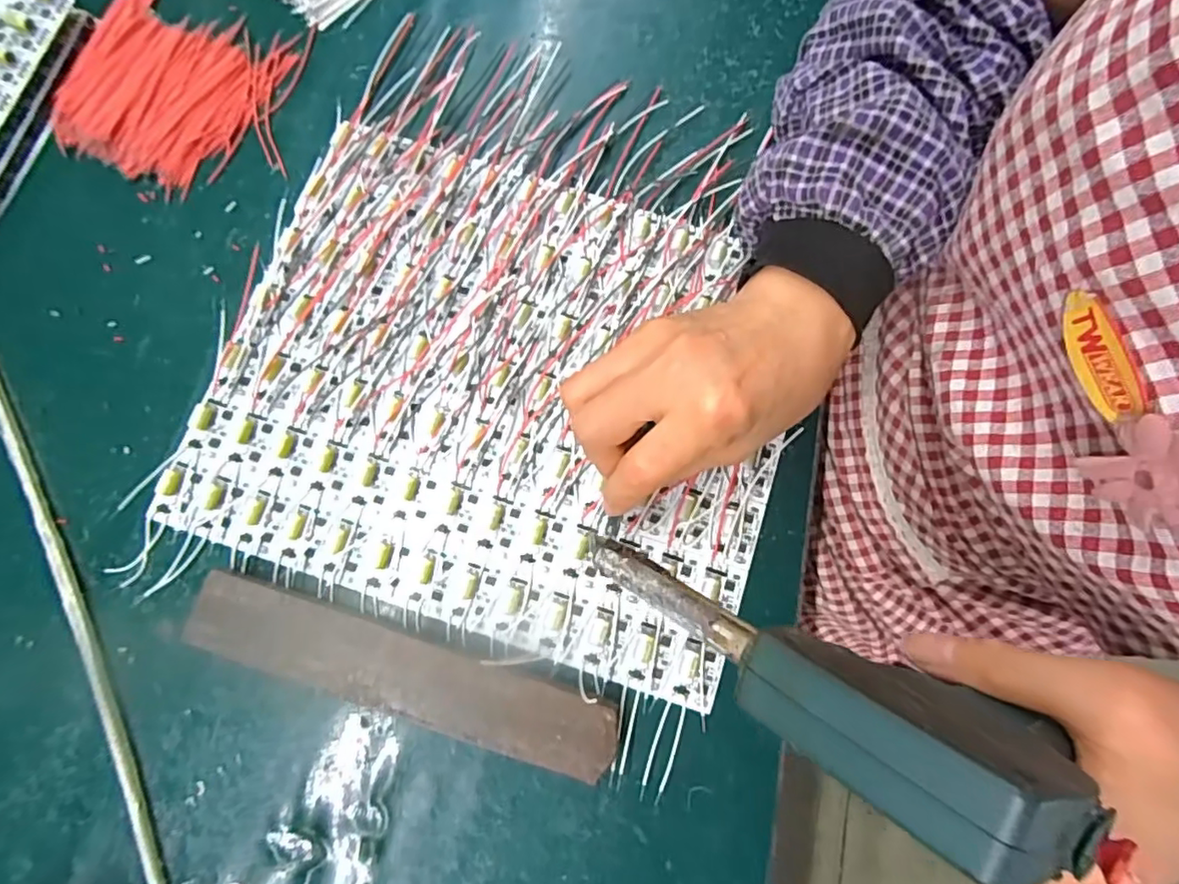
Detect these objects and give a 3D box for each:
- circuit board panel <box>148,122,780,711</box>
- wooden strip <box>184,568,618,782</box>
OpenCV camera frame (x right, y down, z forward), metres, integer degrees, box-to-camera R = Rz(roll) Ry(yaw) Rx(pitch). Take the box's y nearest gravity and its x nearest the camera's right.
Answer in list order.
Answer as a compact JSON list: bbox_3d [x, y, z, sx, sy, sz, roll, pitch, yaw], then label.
[{"bbox_3d":[-0.044,-0.032,0.315,0.285,0.009,0.243,18,78,3],"label":"circuit board panel"},{"bbox_3d":[-0.084,0.106,0.277,0.195,0.017,0.036,18,78,3],"label":"wooden strip"}]

